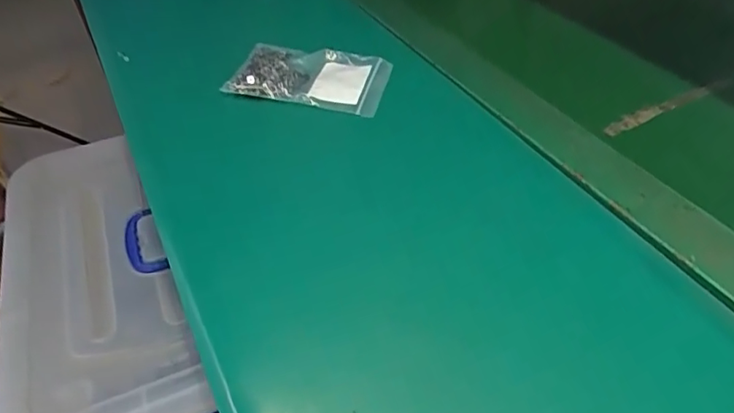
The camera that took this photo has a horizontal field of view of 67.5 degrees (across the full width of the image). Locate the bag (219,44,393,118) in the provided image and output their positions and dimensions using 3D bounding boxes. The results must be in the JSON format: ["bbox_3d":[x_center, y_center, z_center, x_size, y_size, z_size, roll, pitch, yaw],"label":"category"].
[{"bbox_3d":[-0.058,-0.128,0.547,0.149,0.021,0.085,7,48,3],"label":"bag"}]

